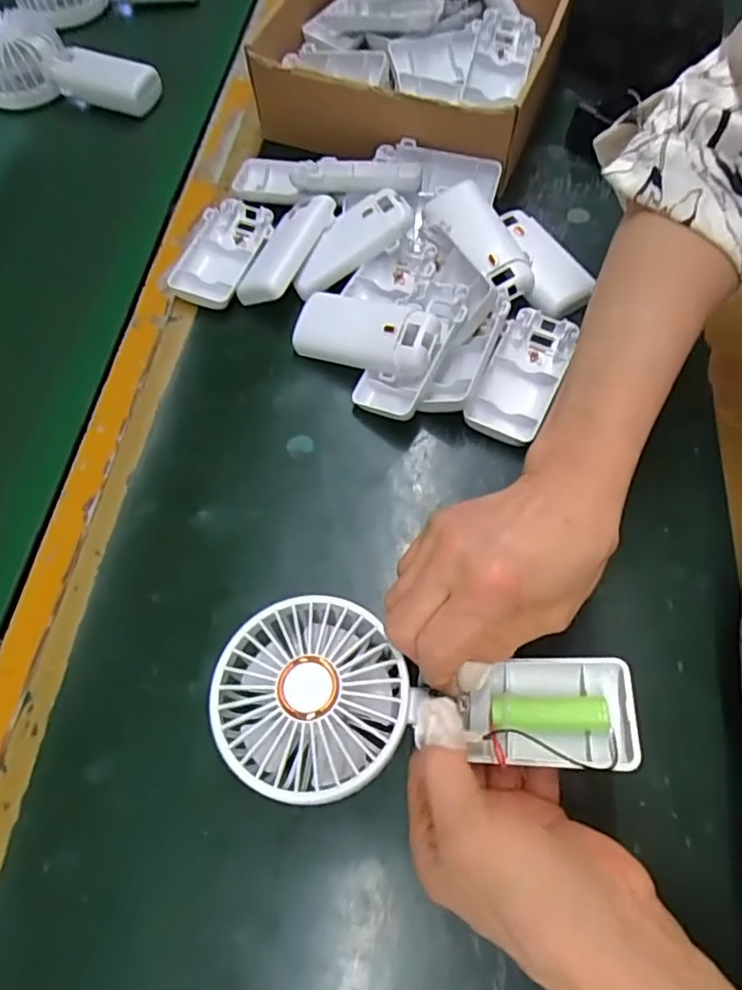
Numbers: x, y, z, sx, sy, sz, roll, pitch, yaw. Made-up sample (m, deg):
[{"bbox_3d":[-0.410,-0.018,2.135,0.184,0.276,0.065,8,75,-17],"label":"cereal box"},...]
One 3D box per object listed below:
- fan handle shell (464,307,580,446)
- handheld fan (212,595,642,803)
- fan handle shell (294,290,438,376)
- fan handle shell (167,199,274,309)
[{"bbox_3d":[0.096,-0.075,0.364,0.045,0.019,0.096,26,68,12],"label":"fan handle shell"},{"bbox_3d":[0.020,0.091,0.253,0.174,0.044,0.080,4,65,5],"label":"handheld fan"},{"bbox_3d":[-0.004,-0.103,0.366,0.094,0.021,0.041,17,66,23],"label":"fan handle shell"},{"bbox_3d":[-0.105,-0.176,0.415,0.047,0.016,0.093,16,66,8],"label":"fan handle shell"}]

